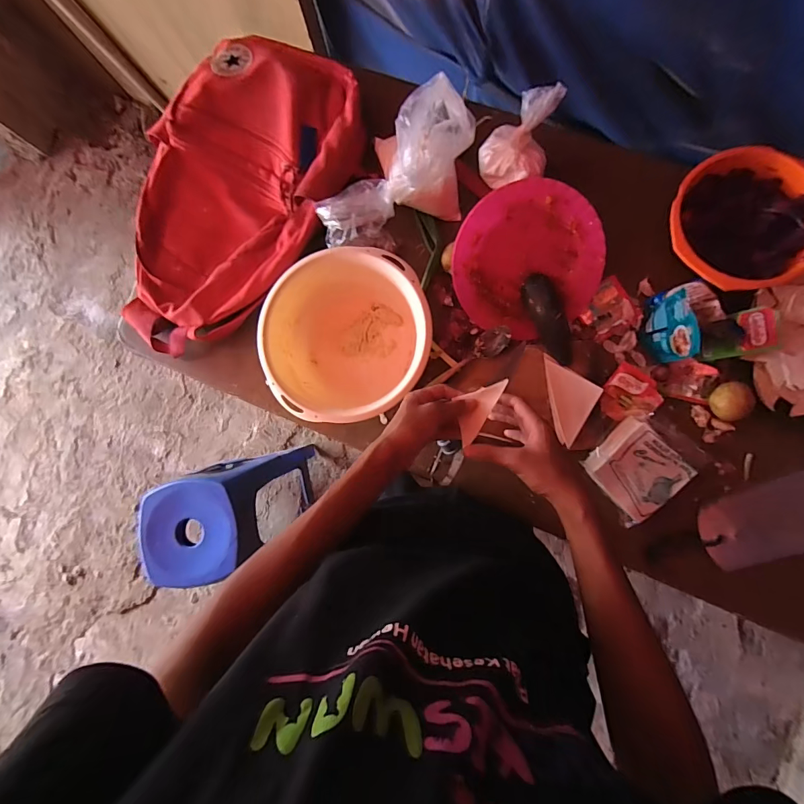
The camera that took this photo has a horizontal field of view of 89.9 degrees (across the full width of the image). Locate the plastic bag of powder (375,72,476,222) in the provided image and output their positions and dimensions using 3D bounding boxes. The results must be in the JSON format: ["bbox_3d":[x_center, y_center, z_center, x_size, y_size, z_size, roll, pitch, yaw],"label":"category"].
[{"bbox_3d":[0.035,-0.370,0.596,0.138,0.139,0.145,-14,84,6],"label":"plastic bag of powder"}]

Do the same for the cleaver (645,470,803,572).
[{"bbox_3d":[0.513,0.173,0.572,0.316,0.020,0.108,-17,84,6],"label":"cleaver"}]

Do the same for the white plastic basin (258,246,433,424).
[{"bbox_3d":[-0.078,-0.101,0.618,0.241,0.096,0.259,-1,86,7],"label":"white plastic basin"}]

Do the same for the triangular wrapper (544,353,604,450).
[{"bbox_3d":[0.238,-0.003,0.608,0.094,0.016,0.099,31,90,8],"label":"triangular wrapper"}]

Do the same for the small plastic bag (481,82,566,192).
[{"bbox_3d":[0.160,-0.363,0.565,0.099,0.110,0.076,9,87,6],"label":"small plastic bag"}]

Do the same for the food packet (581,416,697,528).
[{"bbox_3d":[0.342,0.097,0.580,0.121,0.049,0.115,-41,82,3],"label":"food packet"}]

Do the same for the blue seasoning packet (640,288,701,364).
[{"bbox_3d":[0.374,-0.113,0.559,0.030,0.100,0.108,5,87,8],"label":"blue seasoning packet"}]

